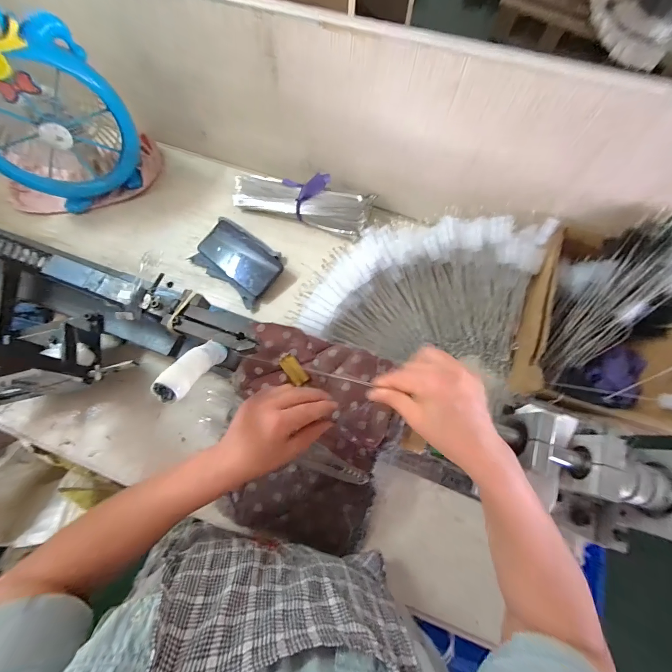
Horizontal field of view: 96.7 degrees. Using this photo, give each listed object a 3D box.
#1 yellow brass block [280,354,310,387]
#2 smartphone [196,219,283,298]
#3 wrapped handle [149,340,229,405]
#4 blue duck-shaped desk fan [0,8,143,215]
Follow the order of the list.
[{"bbox_3d":[-0.062,0.050,0.437,0.023,0.008,0.049,-38,77,-12],"label":"yellow brass block"},{"bbox_3d":[-0.177,-0.147,0.545,0.168,0.016,0.079,39,88,15],"label":"smartphone"},{"bbox_3d":[-0.131,0.028,0.281,0.023,0.094,0.019,15,113,3],"label":"wrapped handle"},{"bbox_3d":[-0.478,-0.376,0.473,0.213,0.290,0.138,-31,75,-11],"label":"blue duck-shaped desk fan"}]

